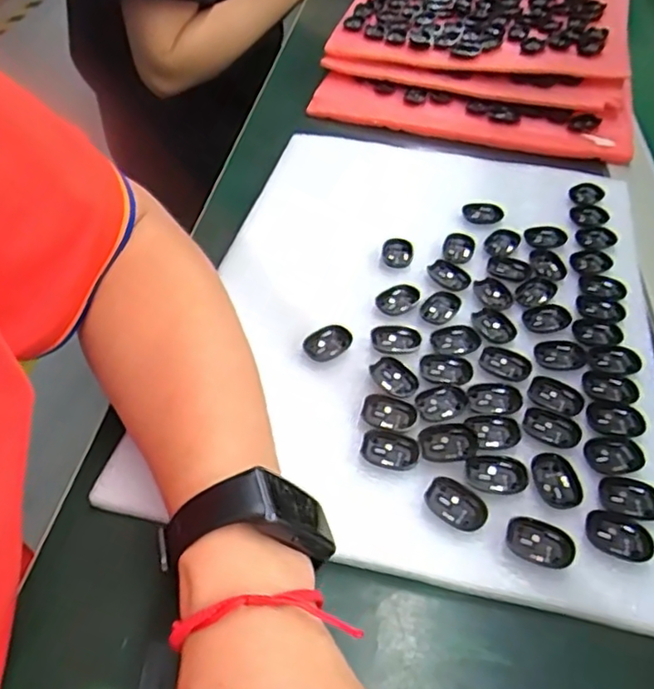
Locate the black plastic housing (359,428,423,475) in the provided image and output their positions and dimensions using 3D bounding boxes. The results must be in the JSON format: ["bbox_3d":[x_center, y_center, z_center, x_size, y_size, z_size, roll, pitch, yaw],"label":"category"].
[{"bbox_3d":[0.030,0.049,0.300,0.027,0.004,0.020,18,48,14],"label":"black plastic housing"}]

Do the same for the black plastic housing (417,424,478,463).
[{"bbox_3d":[0.058,0.047,0.303,0.029,0.004,0.020,-4,46,-7],"label":"black plastic housing"}]

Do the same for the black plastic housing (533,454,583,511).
[{"bbox_3d":[0.107,0.062,0.292,0.021,0.004,0.029,-5,46,-8],"label":"black plastic housing"}]

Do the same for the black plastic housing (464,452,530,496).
[{"bbox_3d":[0.079,0.060,0.294,0.028,0.004,0.022,11,46,7],"label":"black plastic housing"}]

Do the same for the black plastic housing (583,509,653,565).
[{"bbox_3d":[0.127,0.082,0.274,0.028,0.004,0.021,22,49,18],"label":"black plastic housing"}]

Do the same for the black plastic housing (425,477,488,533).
[{"bbox_3d":[0.058,0.071,0.282,0.028,0.004,0.019,32,52,25],"label":"black plastic housing"}]

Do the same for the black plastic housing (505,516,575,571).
[{"bbox_3d":[0.090,0.084,0.269,0.027,0.004,0.019,23,49,18],"label":"black plastic housing"}]

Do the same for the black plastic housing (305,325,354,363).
[{"bbox_3d":[0.001,-0.001,0.349,0.027,0.006,0.018,-27,53,-26],"label":"black plastic housing"}]

